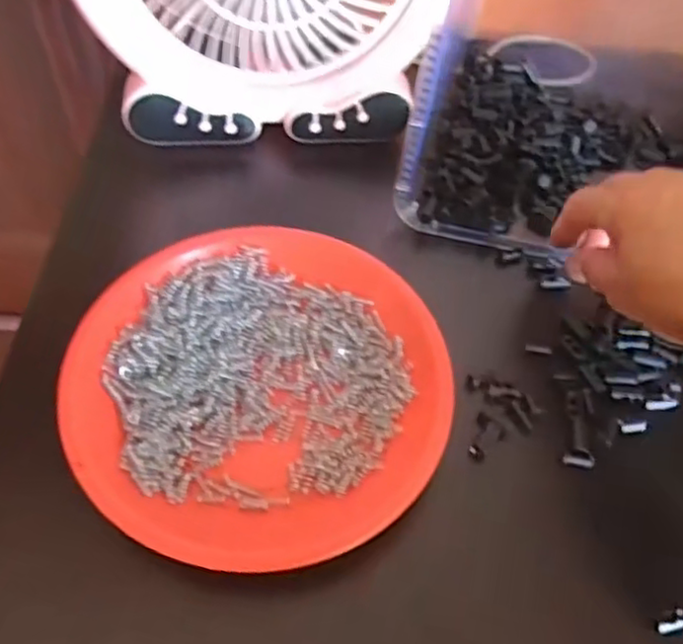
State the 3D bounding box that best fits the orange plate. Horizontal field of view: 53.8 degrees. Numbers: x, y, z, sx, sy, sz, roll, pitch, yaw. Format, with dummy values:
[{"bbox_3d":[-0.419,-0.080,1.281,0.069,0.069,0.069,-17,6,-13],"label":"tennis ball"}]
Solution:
[{"bbox_3d":[-0.044,0.030,0.361,0.184,0.022,0.195,2,59,-3],"label":"orange plate"}]

